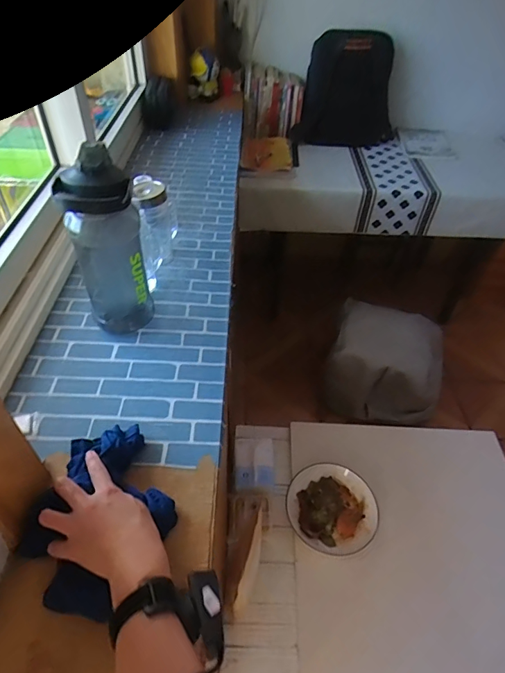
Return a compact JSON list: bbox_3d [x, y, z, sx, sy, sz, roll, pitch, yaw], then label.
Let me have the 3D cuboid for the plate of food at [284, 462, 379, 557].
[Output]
[{"bbox_3d":[0.179,0.376,0.949,0.197,0.026,0.193,1,45,-1],"label":"plate of food"}]

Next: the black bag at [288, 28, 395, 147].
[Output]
[{"bbox_3d":[0.350,-0.895,1.547,0.361,0.376,0.106,10,46,7],"label":"black bag"}]

